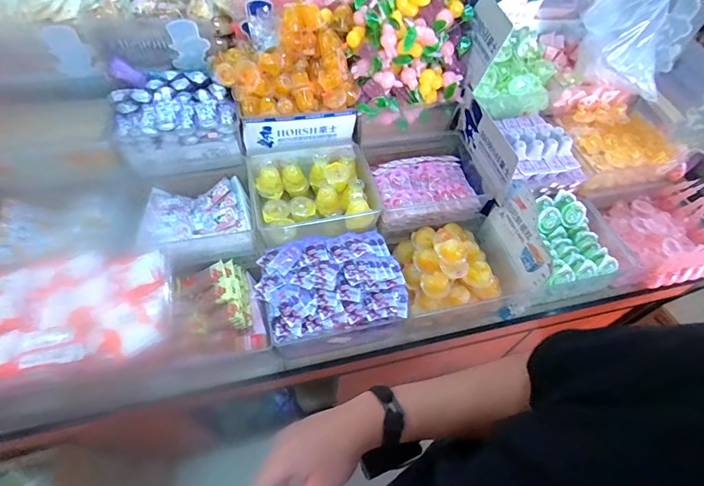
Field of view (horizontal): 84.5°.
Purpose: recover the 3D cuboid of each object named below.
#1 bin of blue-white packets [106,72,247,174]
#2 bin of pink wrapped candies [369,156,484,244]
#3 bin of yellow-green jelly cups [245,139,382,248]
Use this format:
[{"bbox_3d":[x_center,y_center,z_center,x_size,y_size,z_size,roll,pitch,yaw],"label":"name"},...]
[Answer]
[{"bbox_3d":[-0.438,-0.298,0.983,0.286,0.146,0.194,-13,57,-13],"label":"bin of blue-white packets"},{"bbox_3d":[0.189,-0.130,1.095,0.272,0.127,0.220,-6,55,-9],"label":"bin of pink wrapped candies"},{"bbox_3d":[-0.102,-0.129,1.019,0.313,0.104,0.251,-12,56,-12],"label":"bin of yellow-green jelly cups"}]

